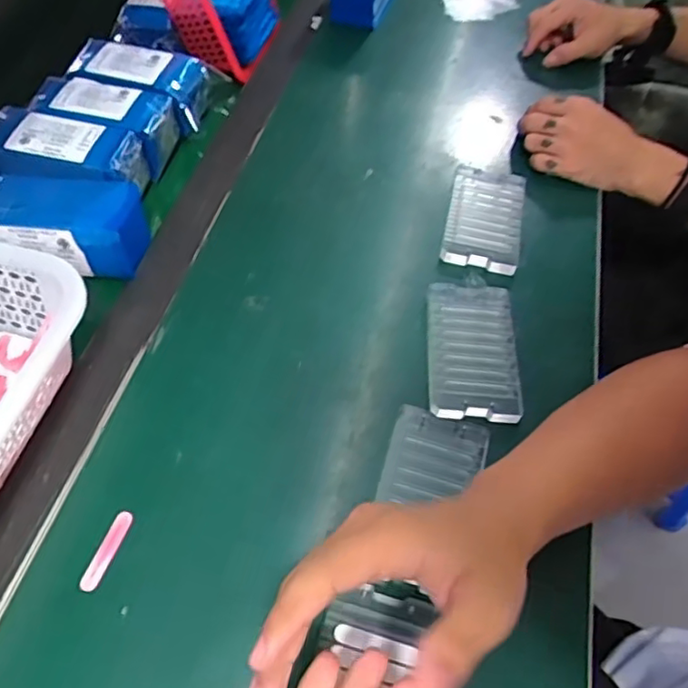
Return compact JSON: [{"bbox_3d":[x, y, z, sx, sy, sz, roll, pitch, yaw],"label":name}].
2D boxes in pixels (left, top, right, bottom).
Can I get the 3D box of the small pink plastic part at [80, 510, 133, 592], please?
[{"bbox_3d":[-0.150,0.130,0.397,0.012,0.004,0.051,15,56,8],"label":"small pink plastic part"}]

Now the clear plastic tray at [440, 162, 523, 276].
[{"bbox_3d":[0.134,-0.124,0.595,0.068,0.010,0.132,12,56,6],"label":"clear plastic tray"}]

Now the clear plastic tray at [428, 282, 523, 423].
[{"bbox_3d":[0.102,0.002,0.502,0.068,0.010,0.124,4,55,1],"label":"clear plastic tray"}]

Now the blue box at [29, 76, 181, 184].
[{"bbox_3d":[-0.229,-0.212,0.599,0.136,0.052,0.067,10,55,4],"label":"blue box"}]

